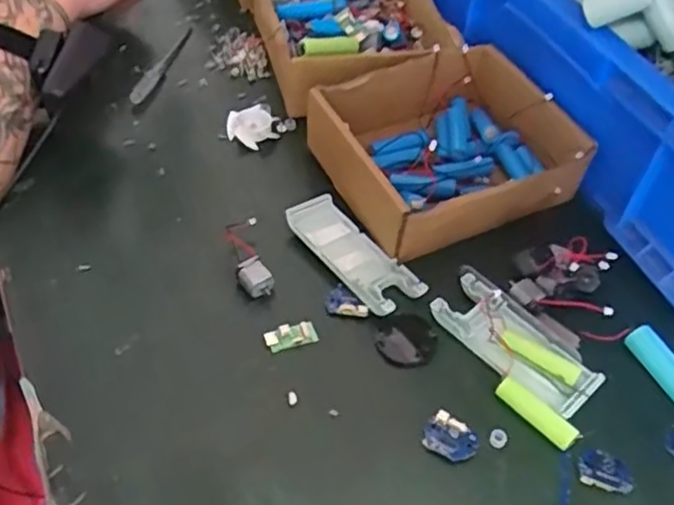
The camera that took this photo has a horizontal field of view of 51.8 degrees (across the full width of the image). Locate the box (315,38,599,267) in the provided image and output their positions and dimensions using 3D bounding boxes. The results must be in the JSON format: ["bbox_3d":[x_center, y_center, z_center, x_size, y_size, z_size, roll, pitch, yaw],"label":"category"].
[{"bbox_3d":[0.079,-0.078,0.510,0.165,0.054,0.140,-19,54,-18],"label":"box"}]

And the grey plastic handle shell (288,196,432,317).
[{"bbox_3d":[0.011,0.001,0.464,0.043,0.013,0.102,-32,59,-26],"label":"grey plastic handle shell"}]

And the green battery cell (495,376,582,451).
[{"bbox_3d":[0.114,0.092,0.396,0.050,0.010,0.013,36,57,24],"label":"green battery cell"}]

